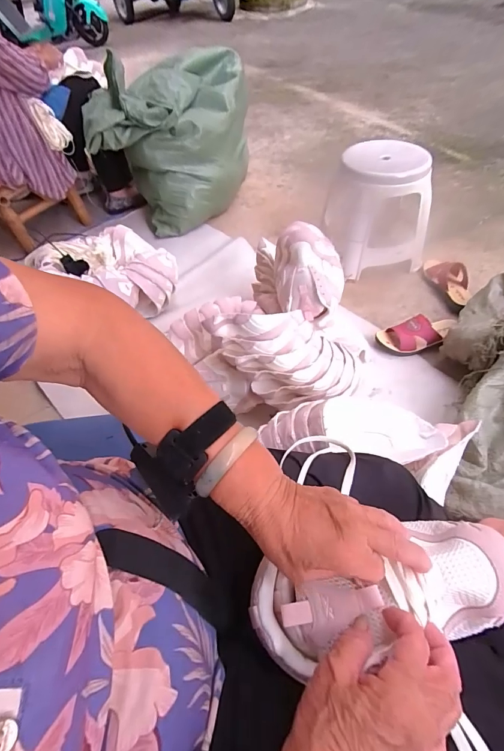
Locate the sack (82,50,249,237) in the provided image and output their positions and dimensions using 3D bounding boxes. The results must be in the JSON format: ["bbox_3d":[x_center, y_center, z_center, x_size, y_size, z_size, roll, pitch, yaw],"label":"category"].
[{"bbox_3d":[-0.276,-0.900,1.391,0.487,0.440,0.548,1,54,9],"label":"sack"}]

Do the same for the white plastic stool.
[{"bbox_3d":[0.379,-0.502,1.110,0.269,0.309,0.258,-4,54,6],"label":"white plastic stool"}]

